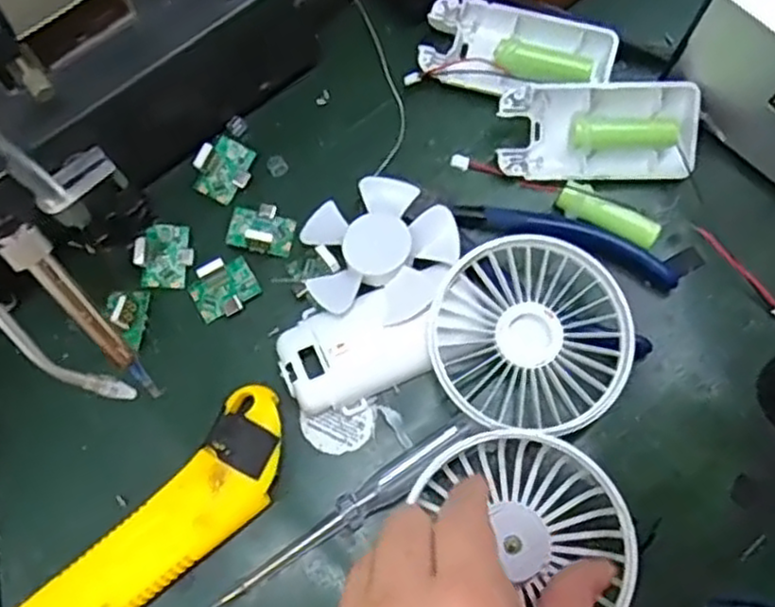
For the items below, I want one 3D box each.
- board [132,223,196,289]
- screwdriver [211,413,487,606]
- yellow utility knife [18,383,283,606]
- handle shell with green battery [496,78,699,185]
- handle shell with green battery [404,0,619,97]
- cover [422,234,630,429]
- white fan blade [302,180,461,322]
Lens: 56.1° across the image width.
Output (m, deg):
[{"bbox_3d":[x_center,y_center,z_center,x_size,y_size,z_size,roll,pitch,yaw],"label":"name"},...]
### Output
[{"bbox_3d":[-0.105,-0.025,0.343,0.023,0.018,0.031,0,73,2],"label":"board"},{"bbox_3d":[-0.014,0.088,0.309,0.126,0.016,0.014,-34,75,-8],"label":"screwdriver"},{"bbox_3d":[-0.098,0.103,0.304,0.041,0.021,0.156,42,79,13],"label":"yellow utility knife"},{"bbox_3d":[0.101,-0.081,0.351,0.091,0.025,0.042,-3,73,1],"label":"handle shell with green battery"},{"bbox_3d":[0.064,-0.124,0.368,0.094,0.017,0.046,15,74,7],"label":"handle shell with green battery"},{"bbox_3d":[0.063,0.014,0.326,0.086,0.020,0.083,6,73,4],"label":"cover"},{"bbox_3d":[-0.005,-0.025,0.339,0.068,0.019,0.067,-1,73,2],"label":"white fan blade"}]

